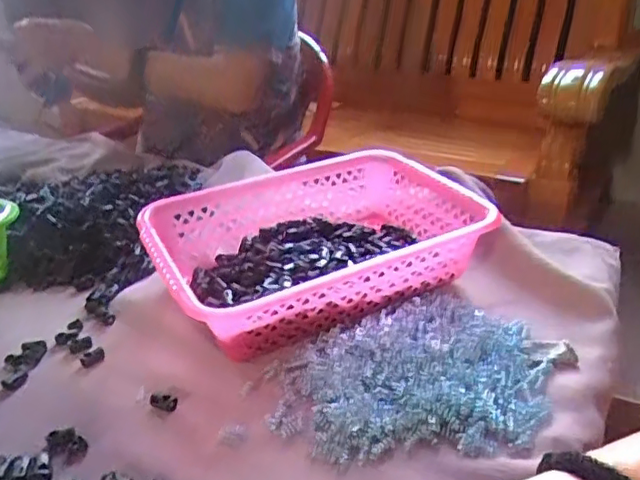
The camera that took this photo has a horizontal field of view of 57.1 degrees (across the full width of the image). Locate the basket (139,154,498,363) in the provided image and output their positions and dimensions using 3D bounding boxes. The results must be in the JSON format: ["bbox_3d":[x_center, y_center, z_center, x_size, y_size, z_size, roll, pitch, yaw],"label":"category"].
[{"bbox_3d":[-0.002,0.005,0.589,0.309,0.083,0.216,-16,31,-24],"label":"basket"}]

